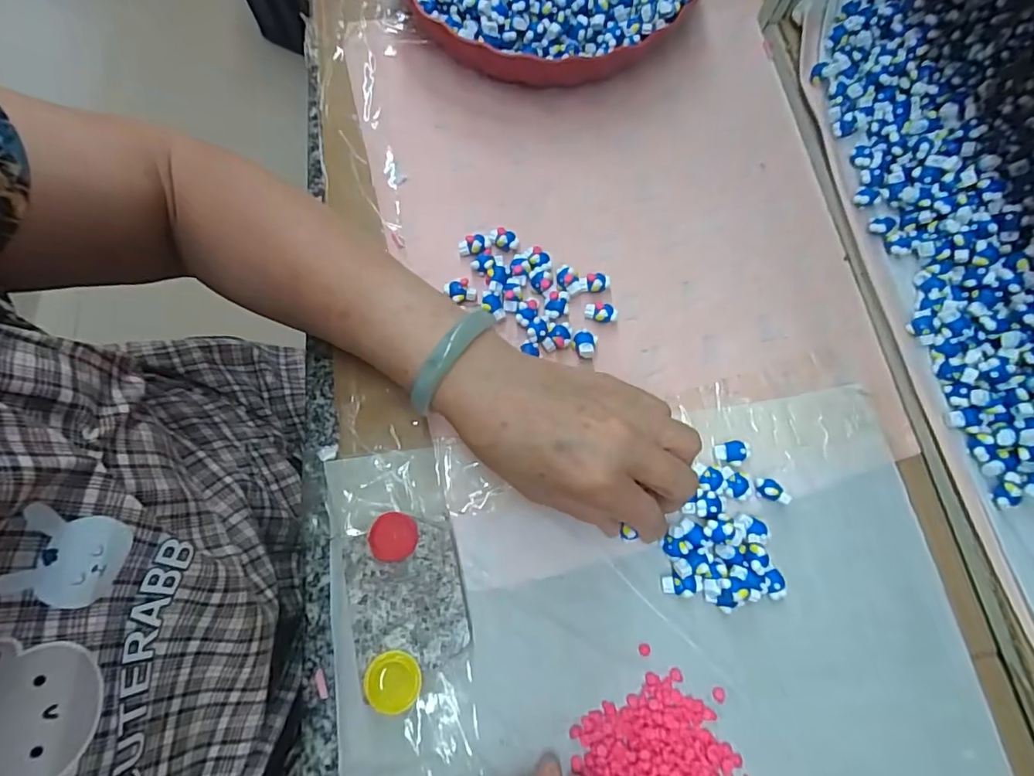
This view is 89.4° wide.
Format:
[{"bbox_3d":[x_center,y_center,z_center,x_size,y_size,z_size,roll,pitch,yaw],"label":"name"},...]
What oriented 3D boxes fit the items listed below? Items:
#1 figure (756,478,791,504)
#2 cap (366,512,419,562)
[{"bbox_3d":[0.156,0.063,0.320,0.018,0.012,0.013,16,74,2],"label":"figure"},{"bbox_3d":[-0.069,0.083,0.290,0.026,0.005,0.026,1,74,-2],"label":"cap"}]

